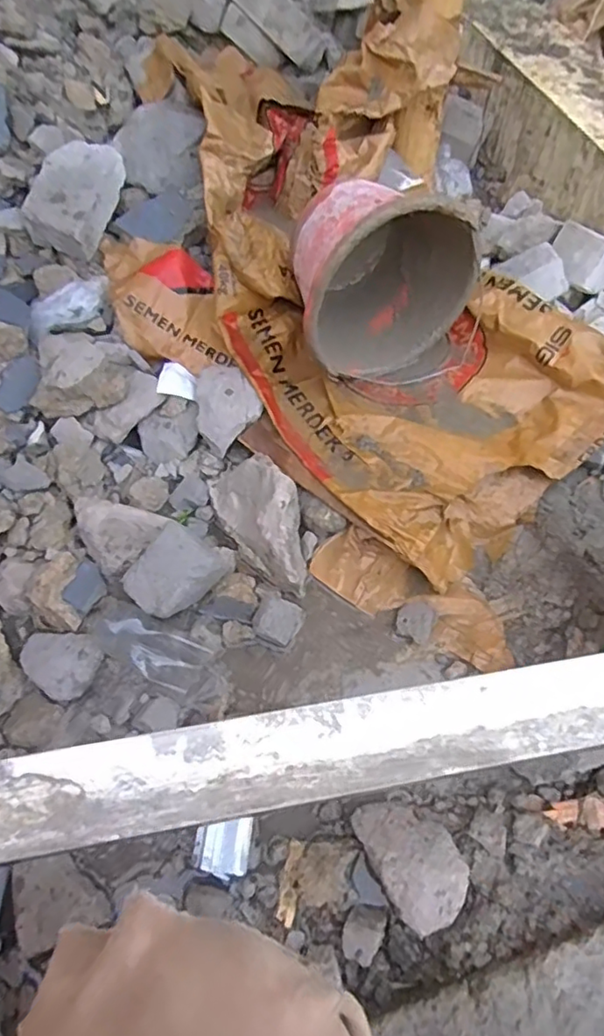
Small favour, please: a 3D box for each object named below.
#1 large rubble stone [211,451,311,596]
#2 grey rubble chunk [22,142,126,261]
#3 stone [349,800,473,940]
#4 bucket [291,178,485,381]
[{"bbox_3d":[-0.048,-0.003,0.735,0.081,0.081,0.183,-30,64,-17],"label":"large rubble stone"},{"bbox_3d":[-0.338,-0.470,0.894,0.115,0.079,0.174,13,60,7],"label":"grey rubble chunk"},{"bbox_3d":[0.106,0.319,0.569,0.074,0.034,0.114,-26,63,-15],"label":"stone"},{"bbox_3d":[0.087,-0.330,0.795,0.239,0.239,0.175,-26,63,-15],"label":"bucket"}]

